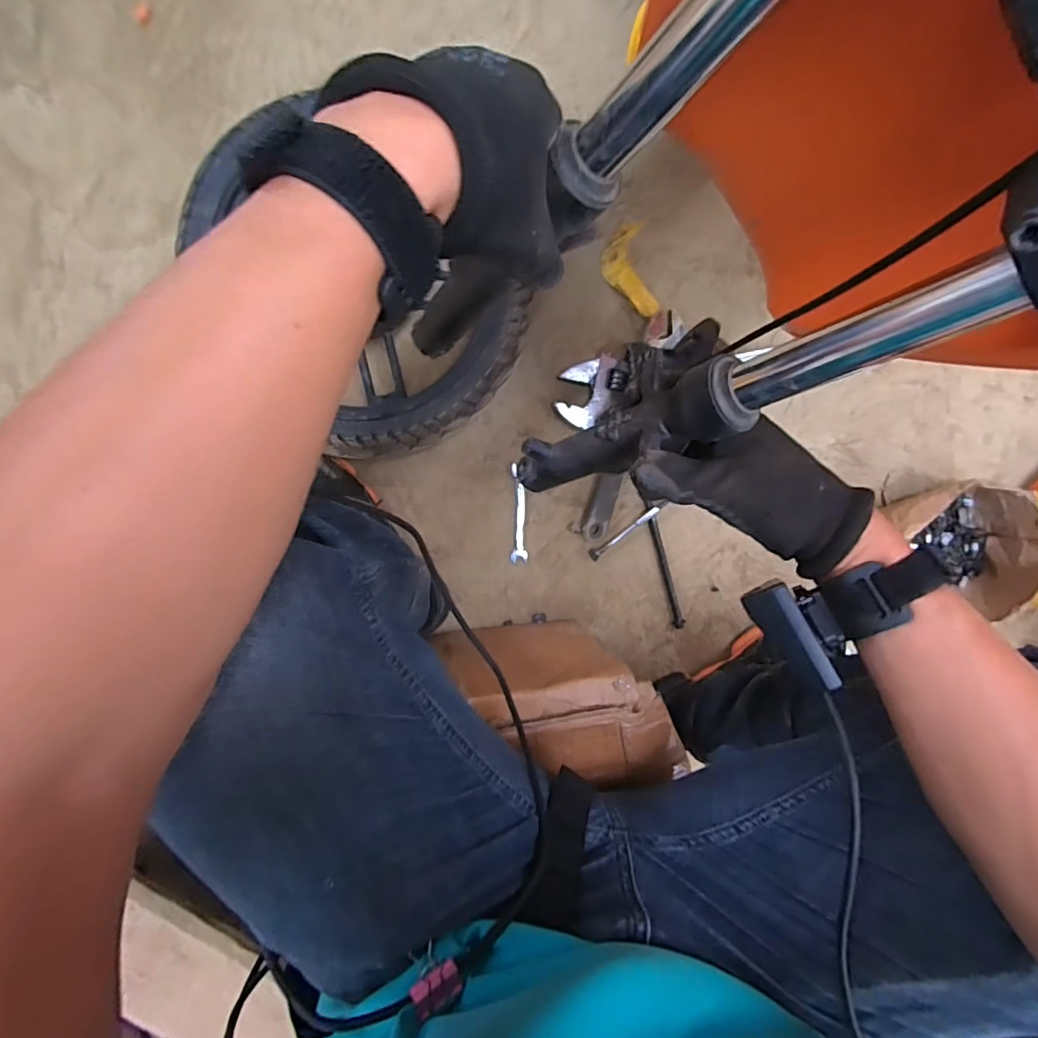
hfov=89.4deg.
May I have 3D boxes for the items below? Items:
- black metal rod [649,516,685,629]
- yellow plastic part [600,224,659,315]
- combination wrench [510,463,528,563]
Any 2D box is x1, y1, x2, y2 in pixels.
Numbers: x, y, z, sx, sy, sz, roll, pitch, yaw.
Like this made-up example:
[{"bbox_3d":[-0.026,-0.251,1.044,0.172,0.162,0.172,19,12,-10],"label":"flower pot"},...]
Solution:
[{"bbox_3d":[0.198,0.073,0.704,0.012,0.016,0.151,-15,96,-3],"label":"black metal rod"},{"bbox_3d":[0.136,-0.295,0.640,0.042,0.049,0.105,-24,97,-2],"label":"yellow plastic part"},{"bbox_3d":[0.000,-0.007,0.684,0.020,0.007,0.126,-1,96,-4],"label":"combination wrench"}]

